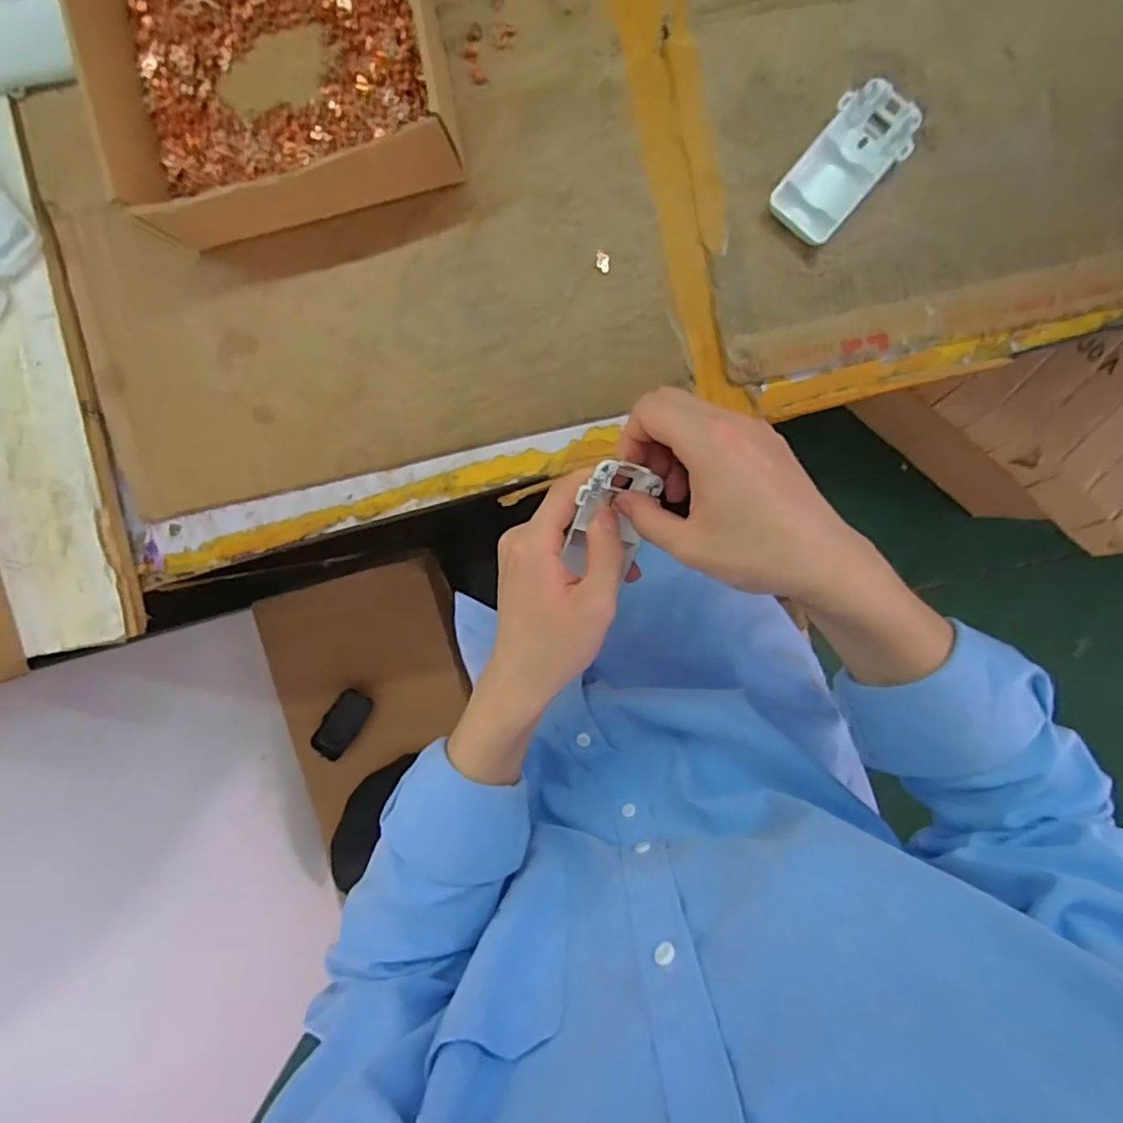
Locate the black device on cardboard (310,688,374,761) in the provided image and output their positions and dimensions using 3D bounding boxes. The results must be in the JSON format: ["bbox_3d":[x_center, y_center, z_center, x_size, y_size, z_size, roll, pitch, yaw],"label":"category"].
[{"bbox_3d":[-0.331,0.245,0.888,0.058,0.016,0.112,34,90,-32],"label":"black device on cardboard"}]

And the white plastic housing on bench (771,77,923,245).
[{"bbox_3d":[0.179,-0.252,0.373,0.094,0.016,0.050,-44,90,8],"label":"white plastic housing on bench"}]

